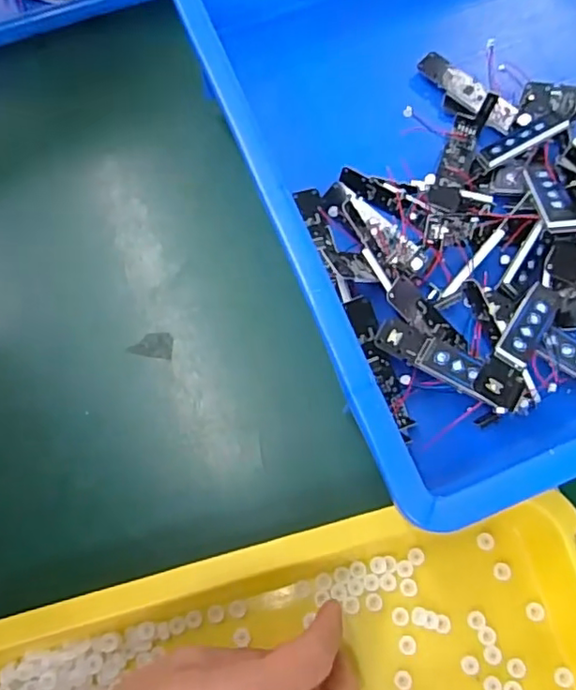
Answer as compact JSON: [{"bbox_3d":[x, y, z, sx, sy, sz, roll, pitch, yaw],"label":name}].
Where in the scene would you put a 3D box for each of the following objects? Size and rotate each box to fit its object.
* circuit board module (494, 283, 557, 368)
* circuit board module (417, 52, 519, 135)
[{"bbox_3d":[0.127,-0.010,0.307,0.017,0.005,0.053,33,66,11],"label":"circuit board module"},{"bbox_3d":[0.116,-0.164,0.376,0.073,0.008,0.019,44,79,10],"label":"circuit board module"}]

